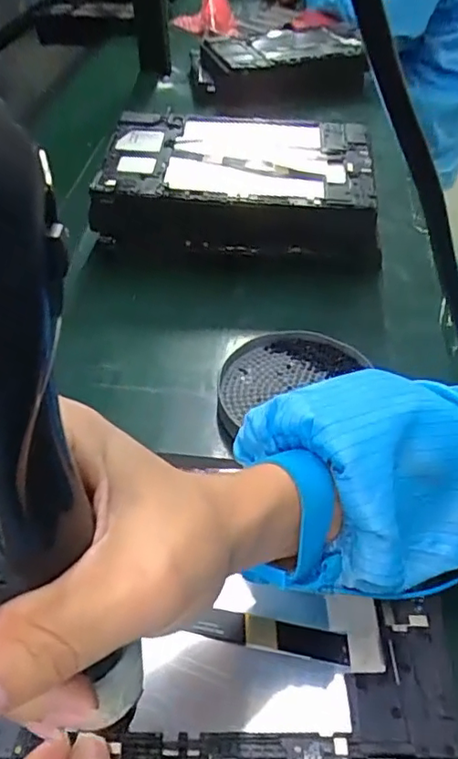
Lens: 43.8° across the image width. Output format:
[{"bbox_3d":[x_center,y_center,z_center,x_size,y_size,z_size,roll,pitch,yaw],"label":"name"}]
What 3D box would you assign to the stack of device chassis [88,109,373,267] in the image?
[{"bbox_3d":[0.008,-0.174,0.534,0.250,0.091,0.129,0,45,2],"label":"stack of device chassis"}]

